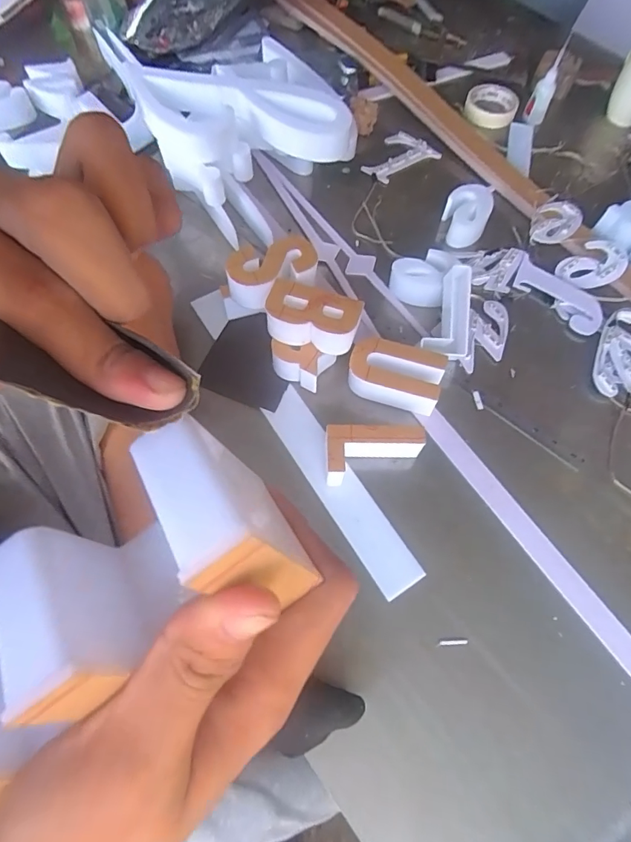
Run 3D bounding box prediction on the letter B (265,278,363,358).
[{"bbox_3d":[-0.003,-0.120,0.539,0.109,0.039,0.069,12,64,3],"label":"letter B"}]

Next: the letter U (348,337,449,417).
[{"bbox_3d":[0.096,-0.056,0.560,0.111,0.046,0.070,21,66,8],"label":"letter U"}]

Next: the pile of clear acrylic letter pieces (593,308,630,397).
[{"bbox_3d":[0.408,-0.084,0.591,0.084,0.015,0.128,25,67,10],"label":"pile of clear acrylic letter pieces"}]

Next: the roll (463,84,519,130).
[{"bbox_3d":[0.317,-0.572,0.822,0.089,0.025,0.103,22,65,8],"label":"roll"}]

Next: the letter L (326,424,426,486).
[{"bbox_3d":[0.065,0.039,0.506,0.106,0.045,0.058,0,64,-3],"label":"letter L"}]

